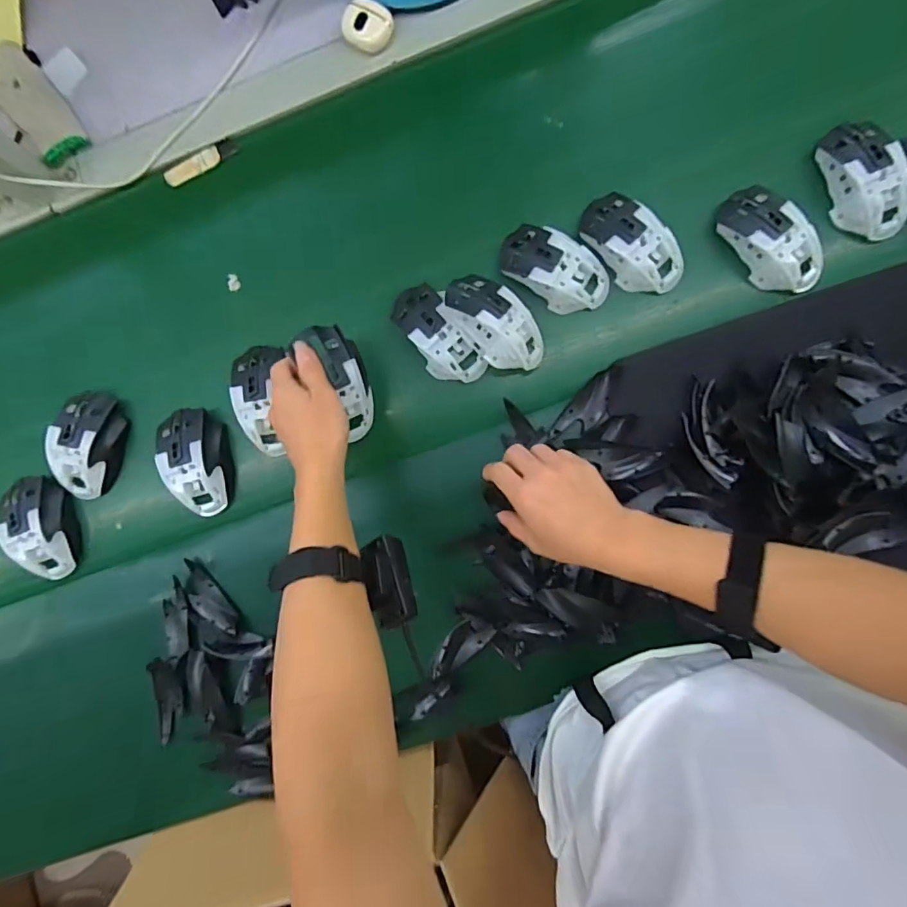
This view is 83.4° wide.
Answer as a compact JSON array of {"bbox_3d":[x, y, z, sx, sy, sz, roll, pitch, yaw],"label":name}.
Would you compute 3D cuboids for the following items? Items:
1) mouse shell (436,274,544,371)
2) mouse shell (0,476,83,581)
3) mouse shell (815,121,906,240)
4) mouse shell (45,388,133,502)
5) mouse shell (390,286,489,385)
[{"bbox_3d":[0.042,-0.132,0.510,0.065,0.040,0.119,-44,87,4],"label":"mouse shell"},{"bbox_3d":[-0.463,0.084,0.575,0.075,0.041,0.117,-8,90,5],"label":"mouse shell"},{"bbox_3d":[0.398,-0.265,0.490,0.058,0.033,0.113,-21,89,5],"label":"mouse shell"},{"bbox_3d":[-0.408,-0.009,0.566,0.067,0.037,0.115,16,92,5],"label":"mouse shell"},{"bbox_3d":[-0.013,-0.126,0.527,0.064,0.032,0.114,-34,88,4],"label":"mouse shell"}]

